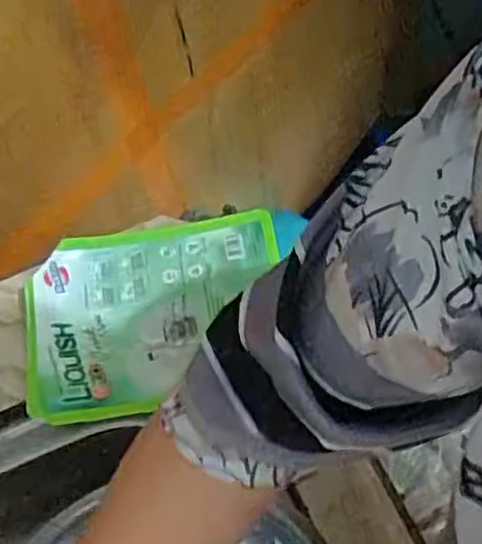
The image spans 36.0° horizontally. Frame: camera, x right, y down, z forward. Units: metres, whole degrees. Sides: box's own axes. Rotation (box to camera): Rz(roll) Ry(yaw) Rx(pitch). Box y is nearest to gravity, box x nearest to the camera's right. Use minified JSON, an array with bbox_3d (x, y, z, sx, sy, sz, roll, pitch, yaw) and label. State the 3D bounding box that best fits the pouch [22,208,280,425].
[{"bbox_3d":[-0.068,0.029,0.583,0.200,0.027,0.149,-11,59,-3],"label":"pouch"}]

